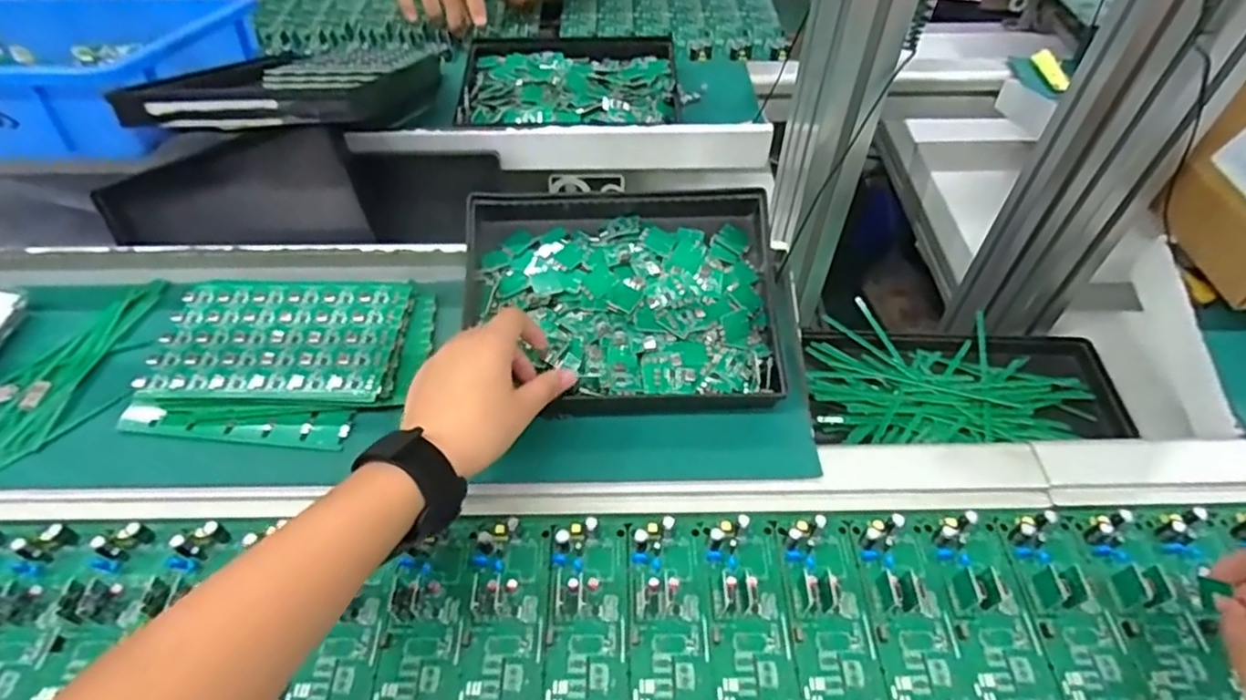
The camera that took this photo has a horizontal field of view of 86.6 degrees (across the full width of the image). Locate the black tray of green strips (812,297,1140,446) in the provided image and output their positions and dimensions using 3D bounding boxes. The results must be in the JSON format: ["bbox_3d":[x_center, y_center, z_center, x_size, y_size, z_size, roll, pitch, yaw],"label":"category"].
[{"bbox_3d":[0.311,0.031,0.613,0.282,0.039,0.148,2,53,4],"label":"black tray of green strips"}]

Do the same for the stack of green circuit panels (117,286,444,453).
[{"bbox_3d":[-0.246,0.003,0.486,0.190,0.024,0.129,-1,50,-1],"label":"stack of green circuit panels"}]

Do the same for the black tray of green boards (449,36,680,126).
[{"bbox_3d":[-0.054,-0.285,0.716,0.229,0.043,0.201,-4,53,0],"label":"black tray of green boards"}]

